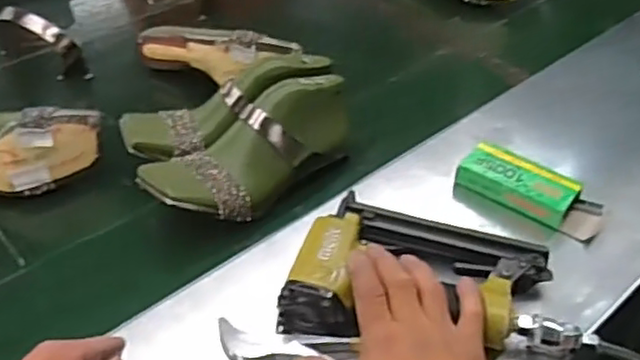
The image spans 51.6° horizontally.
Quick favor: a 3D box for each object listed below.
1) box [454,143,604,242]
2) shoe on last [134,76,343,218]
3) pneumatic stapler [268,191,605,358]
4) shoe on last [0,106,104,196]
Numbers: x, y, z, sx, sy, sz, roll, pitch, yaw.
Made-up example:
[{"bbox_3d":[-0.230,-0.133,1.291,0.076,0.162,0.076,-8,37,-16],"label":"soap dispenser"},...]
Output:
[{"bbox_3d":[0.198,0.009,0.624,0.131,0.030,0.052,24,48,24],"label":"box"},{"bbox_3d":[-0.063,-0.029,0.664,0.228,0.079,0.082,-28,49,-27],"label":"shoe on last"},{"bbox_3d":[0.088,0.067,0.545,0.224,0.055,0.150,3,43,3],"label":"pneumatic stapler"},{"bbox_3d":[-0.340,-0.032,0.684,0.215,0.078,0.074,5,43,6],"label":"shoe on last"}]

